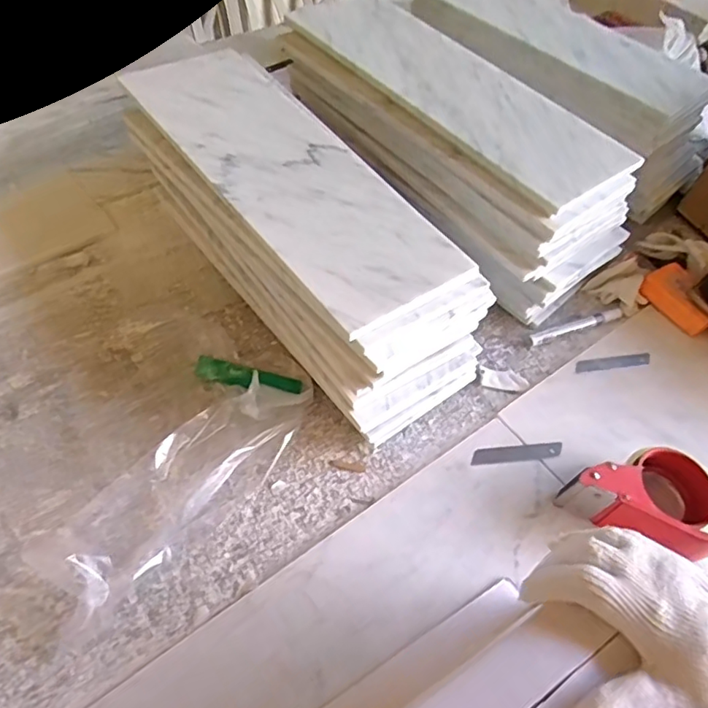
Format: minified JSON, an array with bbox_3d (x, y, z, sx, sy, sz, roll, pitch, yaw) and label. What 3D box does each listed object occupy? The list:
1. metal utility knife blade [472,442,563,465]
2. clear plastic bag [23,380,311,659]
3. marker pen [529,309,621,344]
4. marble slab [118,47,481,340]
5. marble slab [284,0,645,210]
[{"bbox_3d":[0.170,0.103,0.595,0.098,0.004,0.018,-4,48,-11],"label":"metal utility knife blade"},{"bbox_3d":[-0.158,0.114,0.538,0.100,0.040,0.291,40,61,21],"label":"clear plastic bag"},{"bbox_3d":[0.278,-0.037,0.711,0.134,0.012,0.016,-18,58,-16],"label":"marker pen"},{"bbox_3d":[-0.071,-0.194,0.585,0.150,0.016,0.421,-31,62,-23],"label":"marble slab"},{"bbox_3d":[0.118,-0.323,0.672,0.156,0.018,0.442,-34,65,-24],"label":"marble slab"}]

